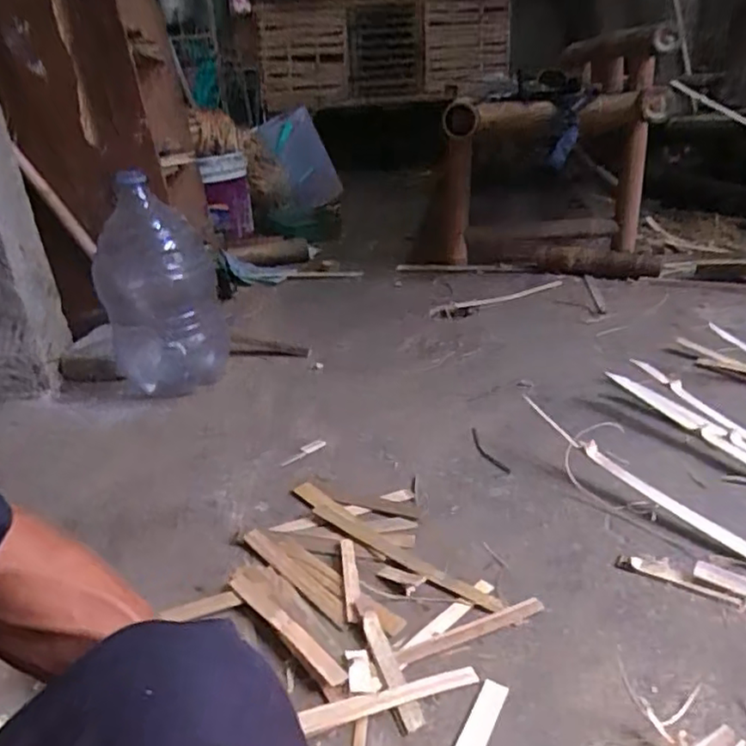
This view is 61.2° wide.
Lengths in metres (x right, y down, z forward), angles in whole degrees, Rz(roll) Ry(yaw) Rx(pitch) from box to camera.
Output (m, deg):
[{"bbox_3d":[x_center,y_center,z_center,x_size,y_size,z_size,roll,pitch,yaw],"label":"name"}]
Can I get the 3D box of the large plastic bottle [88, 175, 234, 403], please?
[{"bbox_3d":[-0.478,-0.188,1.397,0.256,0.435,0.260,-15,27,-19],"label":"large plastic bottle"}]

